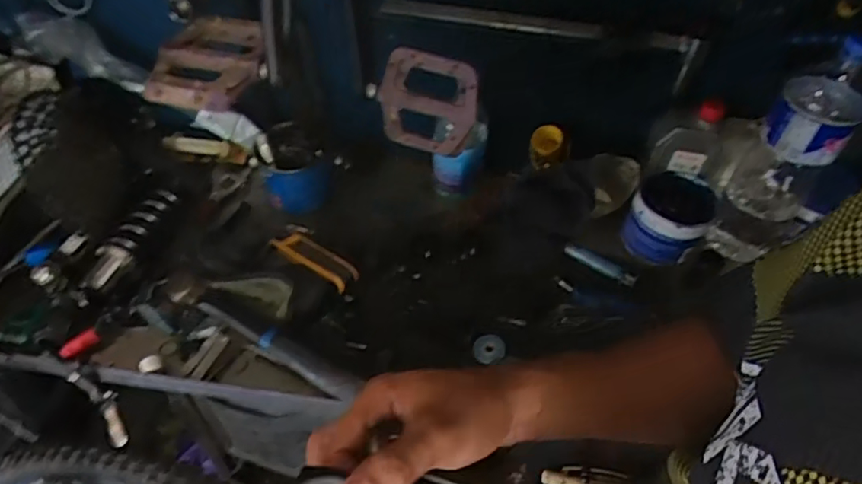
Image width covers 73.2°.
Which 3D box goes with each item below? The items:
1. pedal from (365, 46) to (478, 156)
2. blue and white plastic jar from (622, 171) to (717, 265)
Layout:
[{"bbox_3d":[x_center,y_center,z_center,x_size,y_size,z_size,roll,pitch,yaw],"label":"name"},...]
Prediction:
[{"bbox_3d":[-0.010,-0.139,0.578,0.112,0.105,0.021,16,49,13],"label":"pedal"},{"bbox_3d":[0.316,-0.032,0.773,0.094,0.072,0.103,1,48,-1],"label":"blue and white plastic jar"}]

